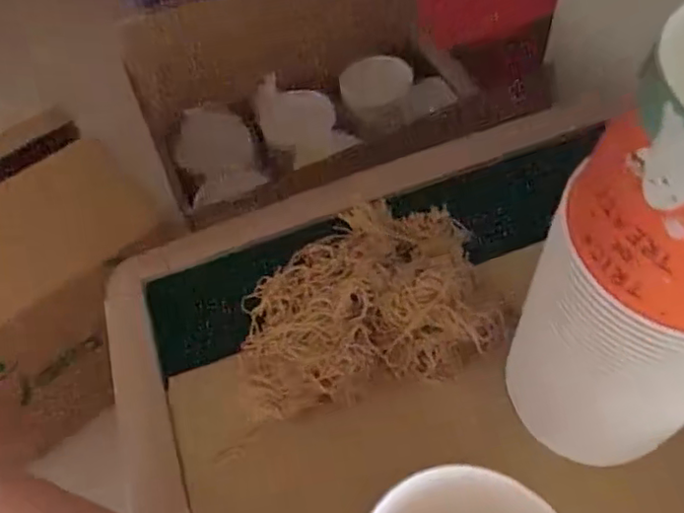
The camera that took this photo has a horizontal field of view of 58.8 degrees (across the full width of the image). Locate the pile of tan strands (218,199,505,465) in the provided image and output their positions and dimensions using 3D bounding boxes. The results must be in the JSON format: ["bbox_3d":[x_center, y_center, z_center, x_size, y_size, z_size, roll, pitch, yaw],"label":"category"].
[{"bbox_3d":[0.004,0.036,0.660,0.298,0.073,0.252,-14,57,-4],"label":"pile of tan strands"}]

